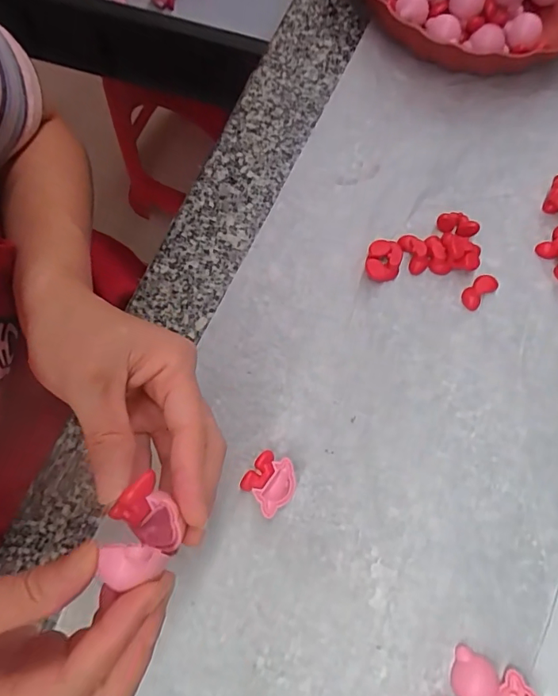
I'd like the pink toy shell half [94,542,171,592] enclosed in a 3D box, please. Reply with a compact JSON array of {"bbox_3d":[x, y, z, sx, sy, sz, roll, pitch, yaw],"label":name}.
[{"bbox_3d":[-0.061,0.088,0.189,0.027,0.009,0.016,-6,78,-3],"label":"pink toy shell half"}]

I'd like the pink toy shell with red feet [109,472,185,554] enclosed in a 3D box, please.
[{"bbox_3d":[-0.055,0.075,0.205,0.032,0.016,0.025,43,80,8],"label":"pink toy shell with red feet"}]

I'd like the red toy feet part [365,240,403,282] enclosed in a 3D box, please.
[{"bbox_3d":[0.079,-0.067,0.351,0.025,0.015,0.029,10,78,1],"label":"red toy feet part"}]

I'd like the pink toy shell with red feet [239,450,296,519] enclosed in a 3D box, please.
[{"bbox_3d":[-0.006,0.091,0.317,0.035,0.013,0.033,-44,82,-9],"label":"pink toy shell with red feet"}]

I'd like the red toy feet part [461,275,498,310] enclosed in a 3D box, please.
[{"bbox_3d":[0.152,-0.043,0.353,0.029,0.009,0.016,-42,82,-9],"label":"red toy feet part"}]

